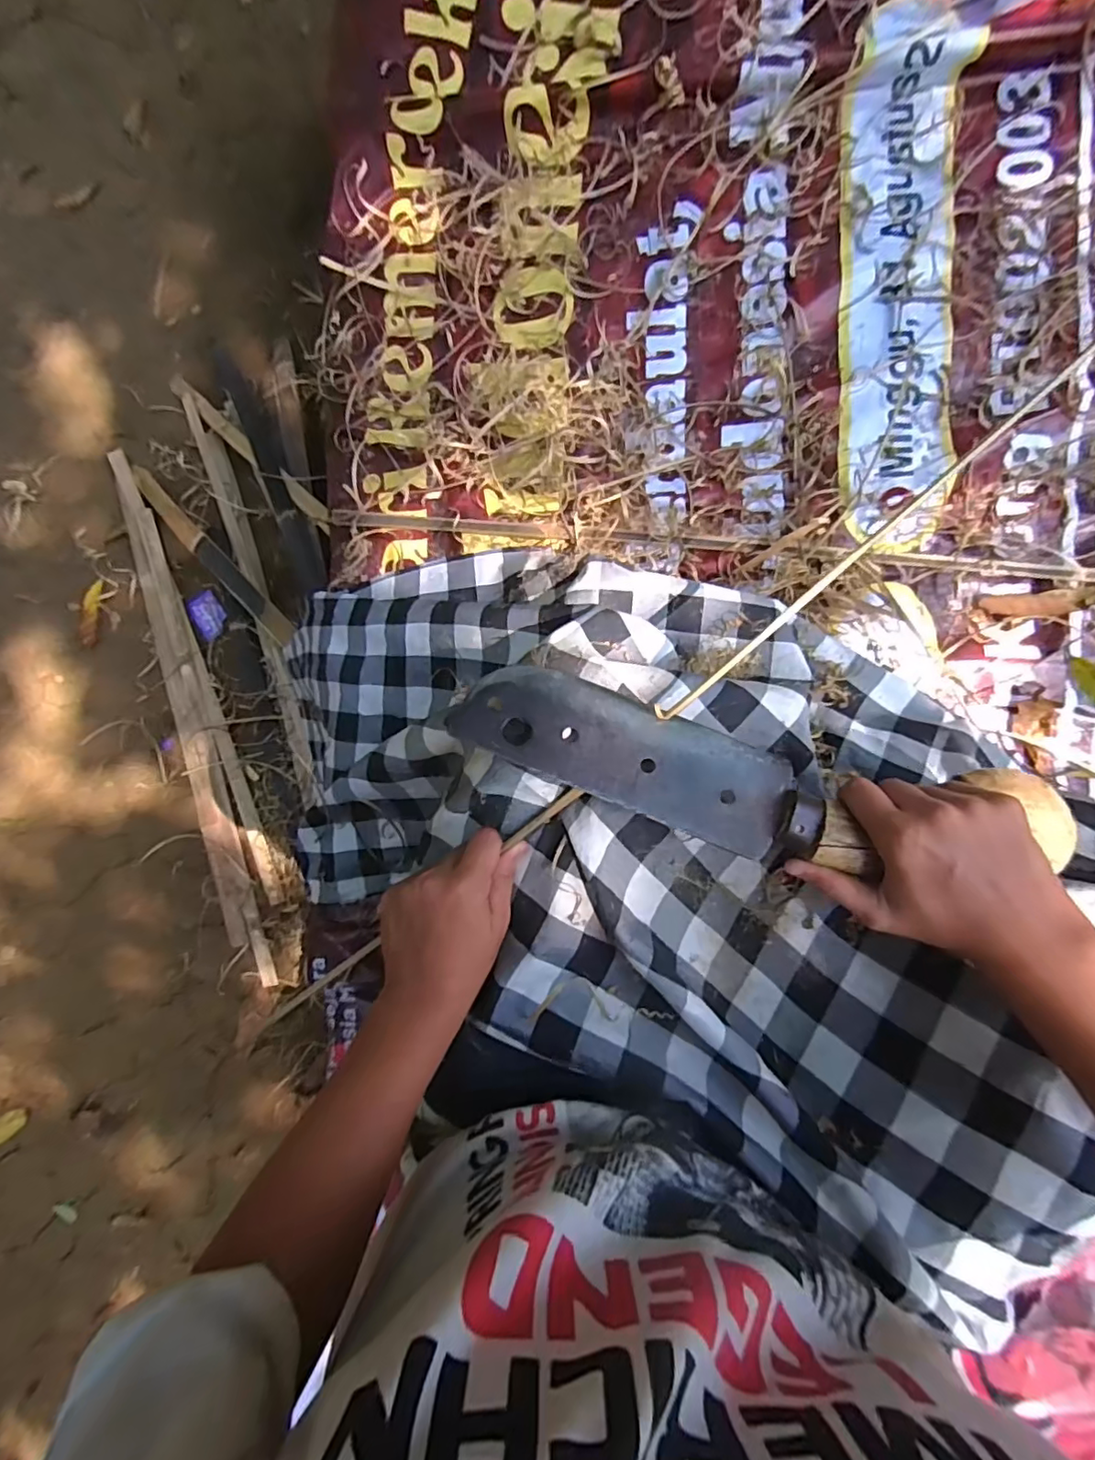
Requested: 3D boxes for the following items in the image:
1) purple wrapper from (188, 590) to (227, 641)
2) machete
[{"bbox_3d":[-0.630,-0.215,1.074,0.056,0.004,0.079,-31,96,-11],"label":"purple wrapper"},{"bbox_3d":[0.122,0.031,0.360,0.370,0.024,0.084,16,90,7],"label":"machete"}]

